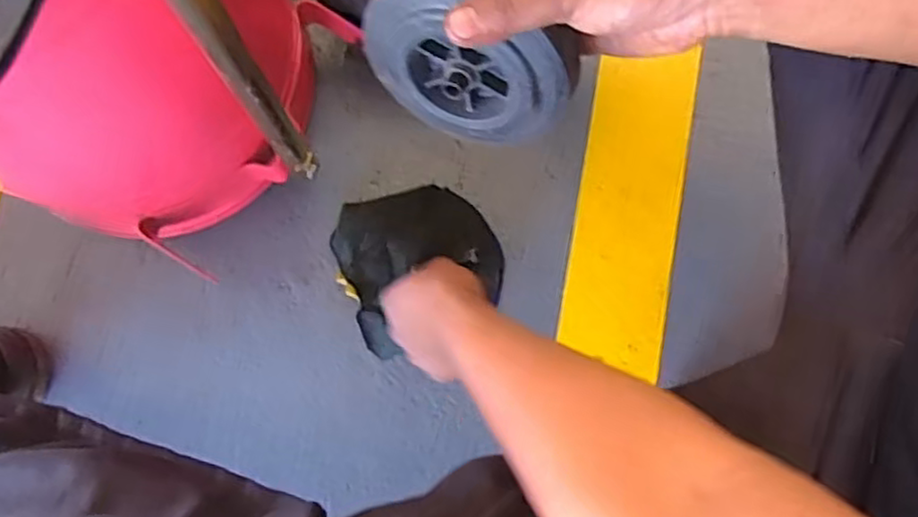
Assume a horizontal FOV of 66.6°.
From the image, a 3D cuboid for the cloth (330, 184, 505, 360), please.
[{"bbox_3d":[-0.037,-0.001,0.670,0.147,0.018,0.141,-21,80,-5],"label":"cloth"}]

